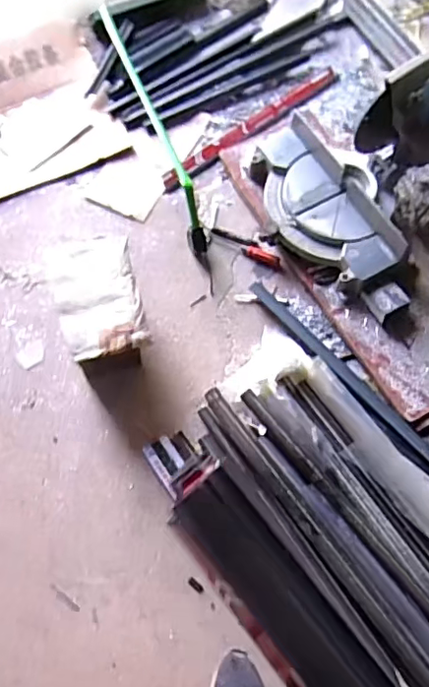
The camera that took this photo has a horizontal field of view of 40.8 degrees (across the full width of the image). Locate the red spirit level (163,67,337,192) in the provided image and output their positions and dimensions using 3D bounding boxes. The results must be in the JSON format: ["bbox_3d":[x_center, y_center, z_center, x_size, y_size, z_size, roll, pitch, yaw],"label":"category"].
[{"bbox_3d":[0.106,-0.609,1.598,0.616,0.019,0.042,-38,74,-13],"label":"red spirit level"}]

